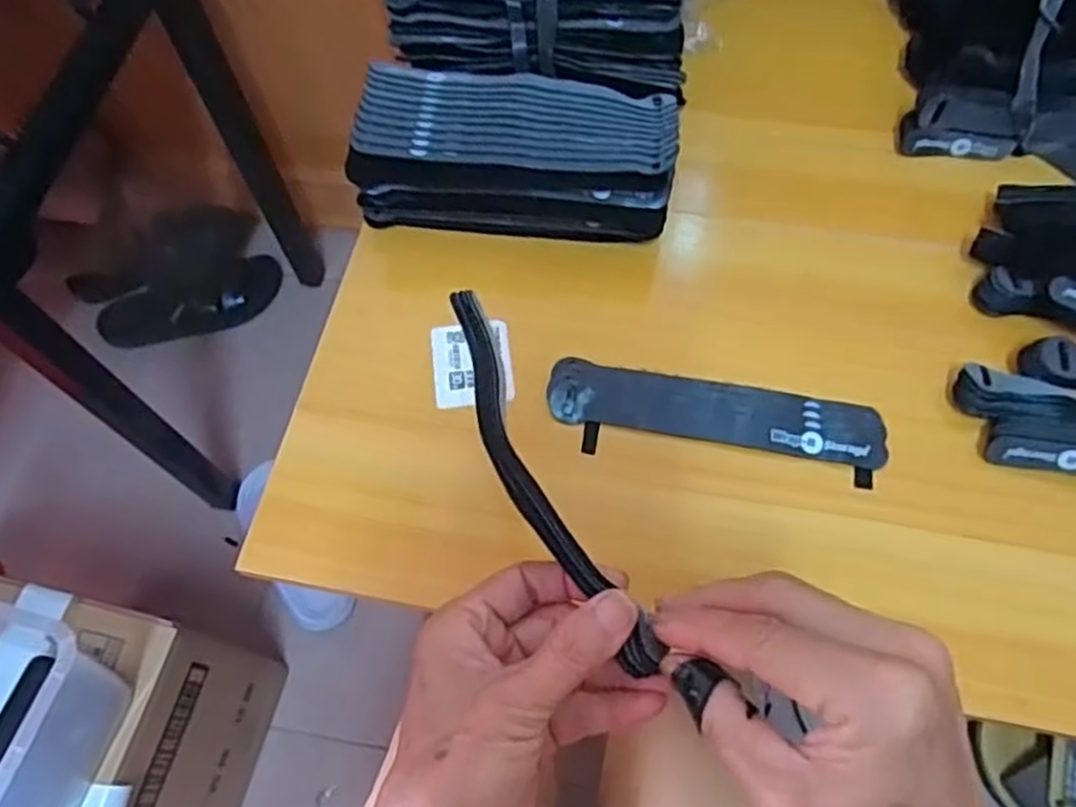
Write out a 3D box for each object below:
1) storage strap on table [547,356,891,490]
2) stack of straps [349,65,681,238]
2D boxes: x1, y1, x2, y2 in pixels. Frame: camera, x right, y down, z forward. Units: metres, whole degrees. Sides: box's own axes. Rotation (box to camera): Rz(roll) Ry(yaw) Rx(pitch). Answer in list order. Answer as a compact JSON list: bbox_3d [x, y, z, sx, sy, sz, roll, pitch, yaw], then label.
[{"bbox_3d":[0.107,0.011,0.461,0.199,0.010,0.053,10,66,7],"label":"storage strap on table"},{"bbox_3d":[-0.014,-0.164,0.501,0.204,0.063,0.091,7,66,5],"label":"stack of straps"}]

